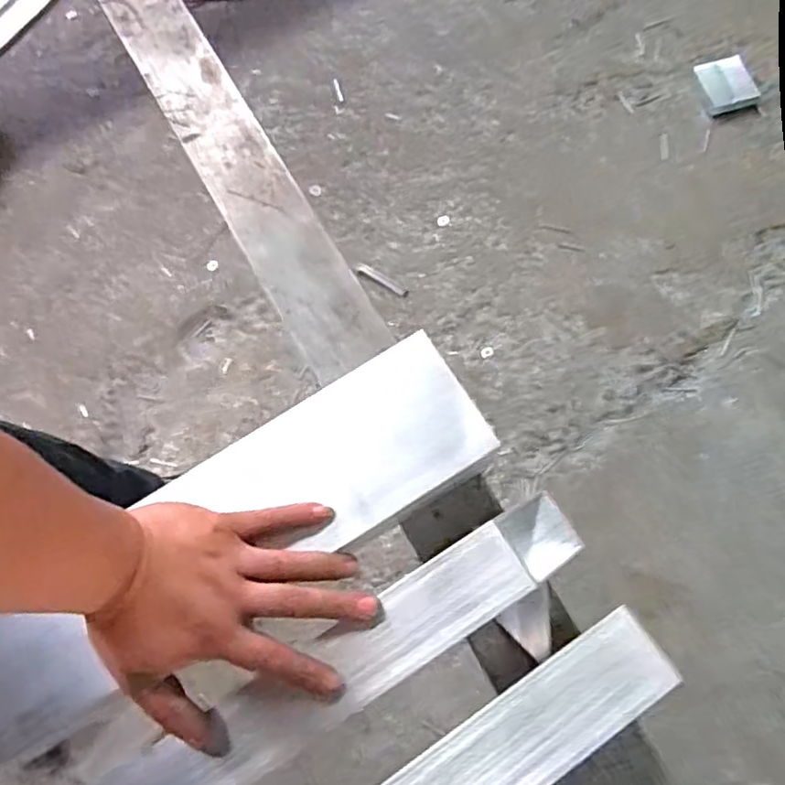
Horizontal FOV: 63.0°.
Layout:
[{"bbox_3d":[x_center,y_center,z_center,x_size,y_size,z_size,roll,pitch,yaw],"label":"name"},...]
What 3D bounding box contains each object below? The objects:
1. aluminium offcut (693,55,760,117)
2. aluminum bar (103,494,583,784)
[{"bbox_3d":[0.590,-0.543,1.130,0.084,0.014,0.106,-14,74,1],"label":"aluminium offcut"},{"bbox_3d":[-0.254,0.320,0.387,0.888,0.050,0.056,-32,75,-6],"label":"aluminum bar"}]

